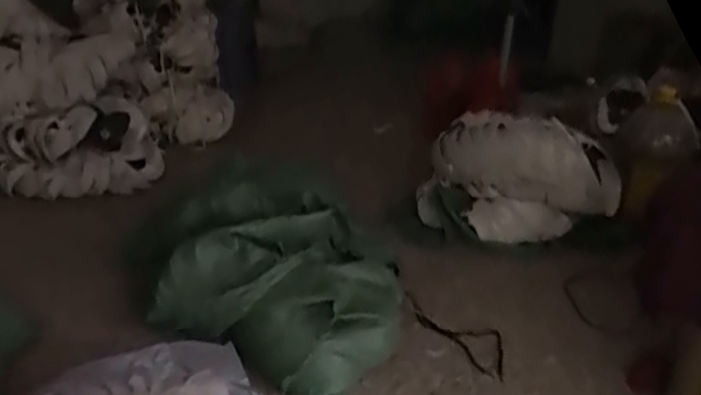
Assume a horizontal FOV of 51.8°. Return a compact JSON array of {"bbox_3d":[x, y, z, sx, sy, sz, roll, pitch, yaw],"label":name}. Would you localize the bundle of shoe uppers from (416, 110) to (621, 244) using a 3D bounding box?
[{"bbox_3d":[0.411,-0.056,1.701,0.487,0.225,0.207,5,24,1],"label":"bundle of shoe uppers"}]

